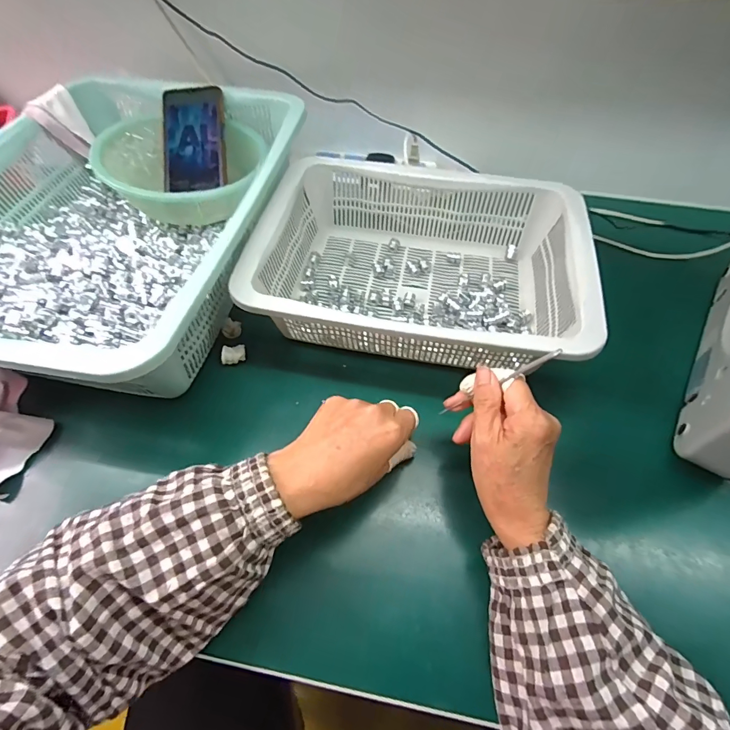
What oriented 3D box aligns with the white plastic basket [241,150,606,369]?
[{"bbox_3d":[0.059,-0.122,0.439,0.317,0.091,0.270,9,57,5],"label":"white plastic basket"}]

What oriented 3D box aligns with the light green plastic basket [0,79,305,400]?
[{"bbox_3d":[-0.256,-0.161,0.431,0.310,0.090,0.396,10,57,6],"label":"light green plastic basket"}]

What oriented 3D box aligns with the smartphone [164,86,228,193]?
[{"bbox_3d":[-0.208,-0.277,0.490,0.073,0.008,0.139,-4,82,-1],"label":"smartphone"}]

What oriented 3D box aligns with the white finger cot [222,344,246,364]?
[{"bbox_3d":[-0.134,-0.011,0.409,0.024,0.014,0.014,-14,58,-10],"label":"white finger cot"}]

